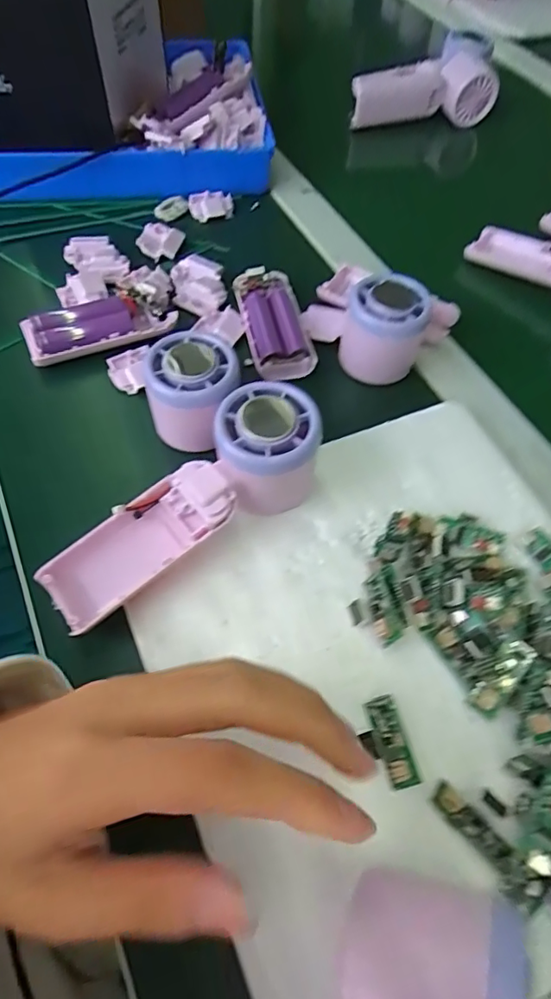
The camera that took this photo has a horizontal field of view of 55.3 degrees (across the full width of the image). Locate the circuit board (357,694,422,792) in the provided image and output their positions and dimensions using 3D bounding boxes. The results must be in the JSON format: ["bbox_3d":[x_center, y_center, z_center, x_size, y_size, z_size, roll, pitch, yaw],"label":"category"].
[{"bbox_3d":[0.051,0.113,0.242,0.021,0.009,0.039,-14,60,-12],"label":"circuit board"}]

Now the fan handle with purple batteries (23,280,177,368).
[{"bbox_3d":[-0.127,-0.129,0.379,0.104,0.018,0.039,-21,62,-15],"label":"fan handle with purple batteries"}]

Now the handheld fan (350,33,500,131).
[{"bbox_3d":[0.164,-0.467,0.589,0.175,0.061,0.073,-14,60,-11],"label":"handheld fan"}]

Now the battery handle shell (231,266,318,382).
[{"bbox_3d":[0.000,-0.133,0.391,0.046,0.018,0.104,-10,60,-9],"label":"battery handle shell"}]

